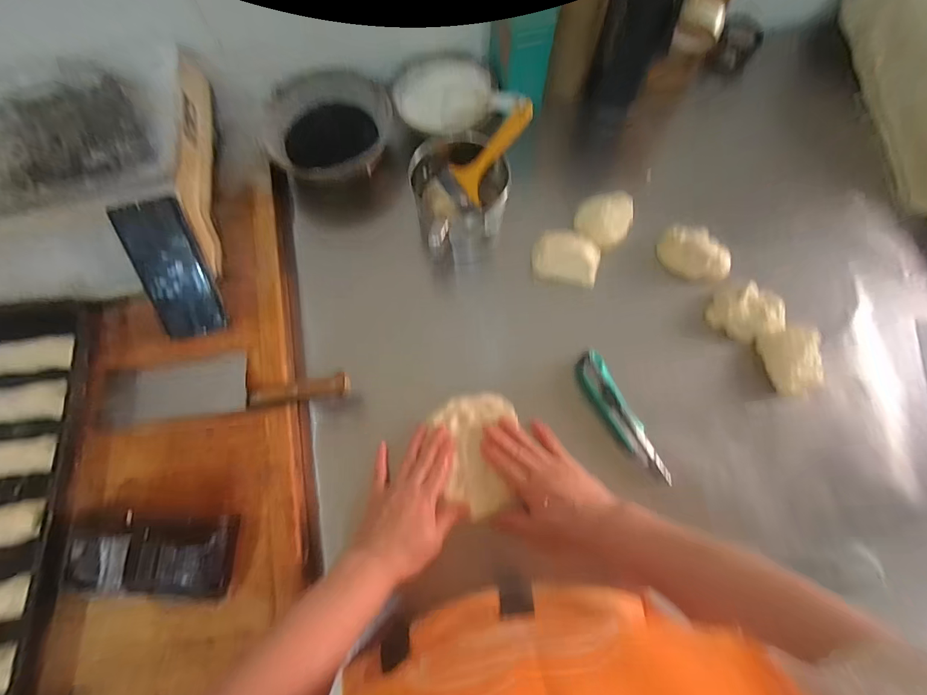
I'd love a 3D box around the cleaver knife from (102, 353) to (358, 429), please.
[{"bbox_3d":[-0.284,0.040,0.497,0.290,0.027,0.071,-7,72,-1],"label":"cleaver knife"}]

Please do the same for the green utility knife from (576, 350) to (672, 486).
[{"bbox_3d":[0.193,0.087,0.523,0.042,0.013,0.174,-25,73,-7],"label":"green utility knife"}]

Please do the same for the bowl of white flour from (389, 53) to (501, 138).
[{"bbox_3d":[-0.029,-0.383,0.640,0.150,0.055,0.139,0,72,1],"label":"bowl of white flour"}]

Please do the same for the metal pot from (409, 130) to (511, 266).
[{"bbox_3d":[-0.003,-0.206,0.594,0.126,0.107,0.137,0,72,1],"label":"metal pot"}]

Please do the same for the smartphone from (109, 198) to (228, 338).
[{"bbox_3d":[-0.347,-0.091,0.502,0.071,0.013,0.156,-18,107,-7],"label":"smartphone"}]

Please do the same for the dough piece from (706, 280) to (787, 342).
[{"bbox_3d":[0.373,-0.046,0.556,0.078,0.036,0.074,0,72,1],"label":"dough piece"}]

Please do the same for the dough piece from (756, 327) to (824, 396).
[{"bbox_3d":[0.418,0.019,0.532,0.063,0.037,0.083,-10,72,-2],"label":"dough piece"}]

